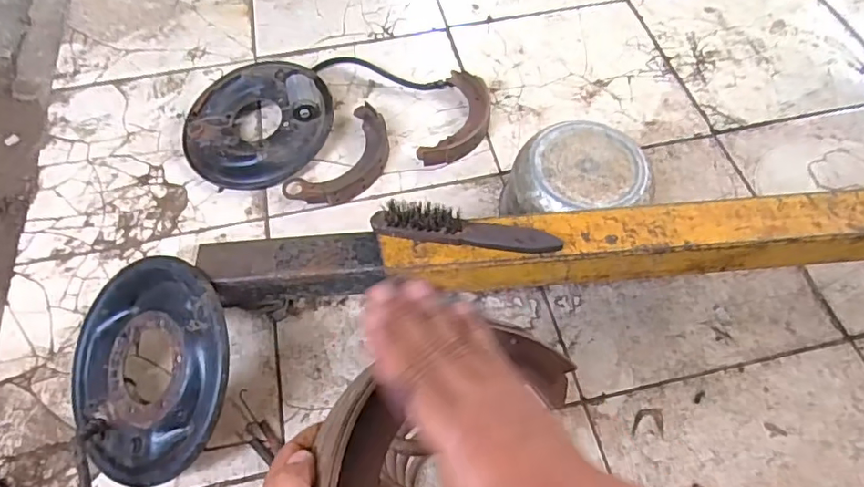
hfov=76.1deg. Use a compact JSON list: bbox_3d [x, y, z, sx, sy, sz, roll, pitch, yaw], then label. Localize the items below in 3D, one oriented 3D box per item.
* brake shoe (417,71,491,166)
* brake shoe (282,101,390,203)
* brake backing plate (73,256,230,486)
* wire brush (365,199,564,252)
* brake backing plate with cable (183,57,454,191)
[{"bbox_3d":[0.053,-0.229,1.015,0.104,0.034,0.221,17,62,11],"label":"brake shoe"},{"bbox_3d":[-0.147,-0.144,0.969,0.116,0.031,0.220,31,65,18],"label":"brake shoe"},{"bbox_3d":[-0.348,0.149,0.689,0.266,0.028,0.257,-5,78,25],"label":"brake backing plate"},{"bbox_3d":[0.041,-0.019,0.680,0.228,0.036,0.038,7,59,5],"label":"wire brush"},{"bbox_3d":[-0.232,-0.273,1.018,0.468,0.077,0.248,-33,64,-16],"label":"brake backing plate with cable"}]

